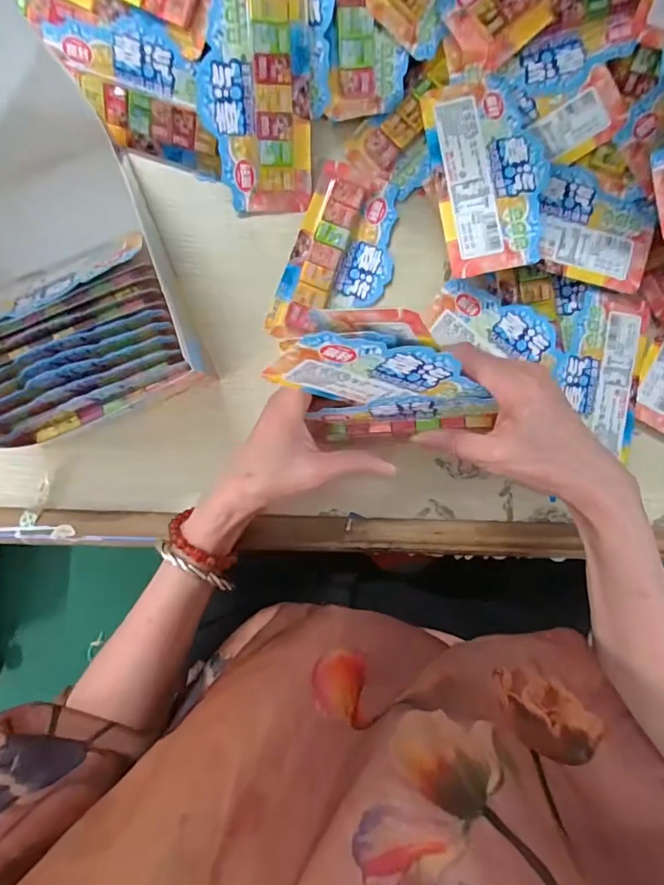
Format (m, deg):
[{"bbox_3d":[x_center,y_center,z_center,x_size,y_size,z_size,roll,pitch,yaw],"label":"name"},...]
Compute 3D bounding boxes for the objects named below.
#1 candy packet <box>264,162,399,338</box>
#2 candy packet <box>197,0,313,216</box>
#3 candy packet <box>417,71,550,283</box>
[{"bbox_3d":[0.006,-0.145,0.388,0.078,0.011,0.139,21,93,-3],"label":"candy packet"},{"bbox_3d":[-0.053,-0.247,0.348,0.077,0.013,0.146,-3,118,-7],"label":"candy packet"},{"bbox_3d":[0.116,-0.196,0.353,0.077,0.018,0.140,-8,94,-1],"label":"candy packet"}]

